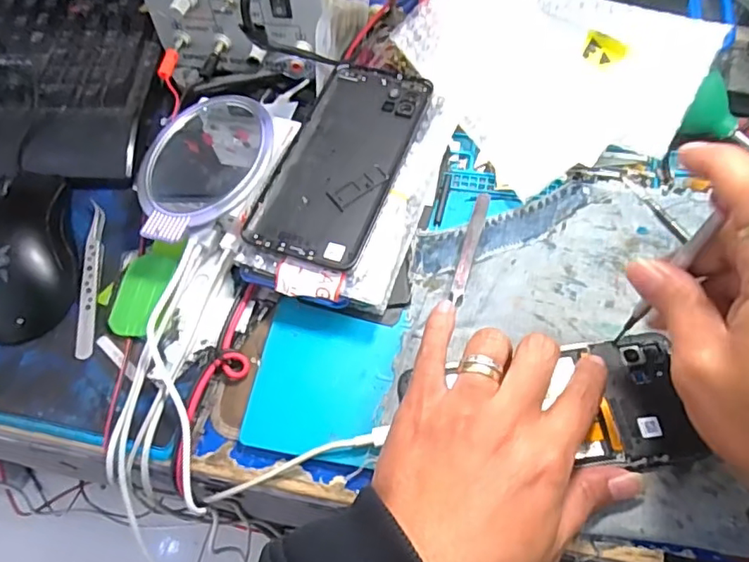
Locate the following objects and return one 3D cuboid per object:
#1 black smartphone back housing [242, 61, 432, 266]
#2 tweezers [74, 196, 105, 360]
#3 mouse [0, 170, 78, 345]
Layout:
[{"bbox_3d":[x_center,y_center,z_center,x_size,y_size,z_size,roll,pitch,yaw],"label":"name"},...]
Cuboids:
[{"bbox_3d":[-0.019,-0.082,0.369,0.073,0.005,0.161,16,62,12],"label":"black smartphone back housing"},{"bbox_3d":[-0.191,-0.004,0.376,0.013,0.006,0.116,-7,60,-1],"label":"tweezers"},{"bbox_3d":[-0.240,-0.022,0.374,0.063,0.037,0.116,-17,61,-7],"label":"mouse"}]

